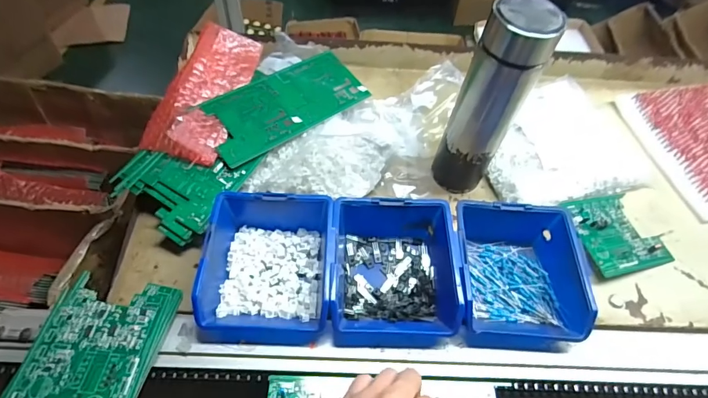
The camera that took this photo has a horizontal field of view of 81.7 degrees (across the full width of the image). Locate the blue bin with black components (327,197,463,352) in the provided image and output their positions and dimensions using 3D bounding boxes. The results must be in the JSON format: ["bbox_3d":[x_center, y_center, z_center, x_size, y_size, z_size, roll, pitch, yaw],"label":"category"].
[{"bbox_3d":[0.038,0.069,0.407,0.119,0.066,0.136,2,51,-3],"label":"blue bin with black components"}]

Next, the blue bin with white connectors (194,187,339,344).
[{"bbox_3d":[-0.081,0.062,0.402,0.117,0.060,0.141,3,51,-2],"label":"blue bin with white connectors"}]

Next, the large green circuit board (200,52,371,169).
[{"bbox_3d":[-0.086,-0.123,0.520,0.212,0.007,0.094,-34,76,-28],"label":"large green circuit board"}]

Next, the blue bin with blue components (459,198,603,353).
[{"bbox_3d":[0.162,0.074,0.415,0.122,0.064,0.142,6,51,0],"label":"blue bin with blue components"}]

